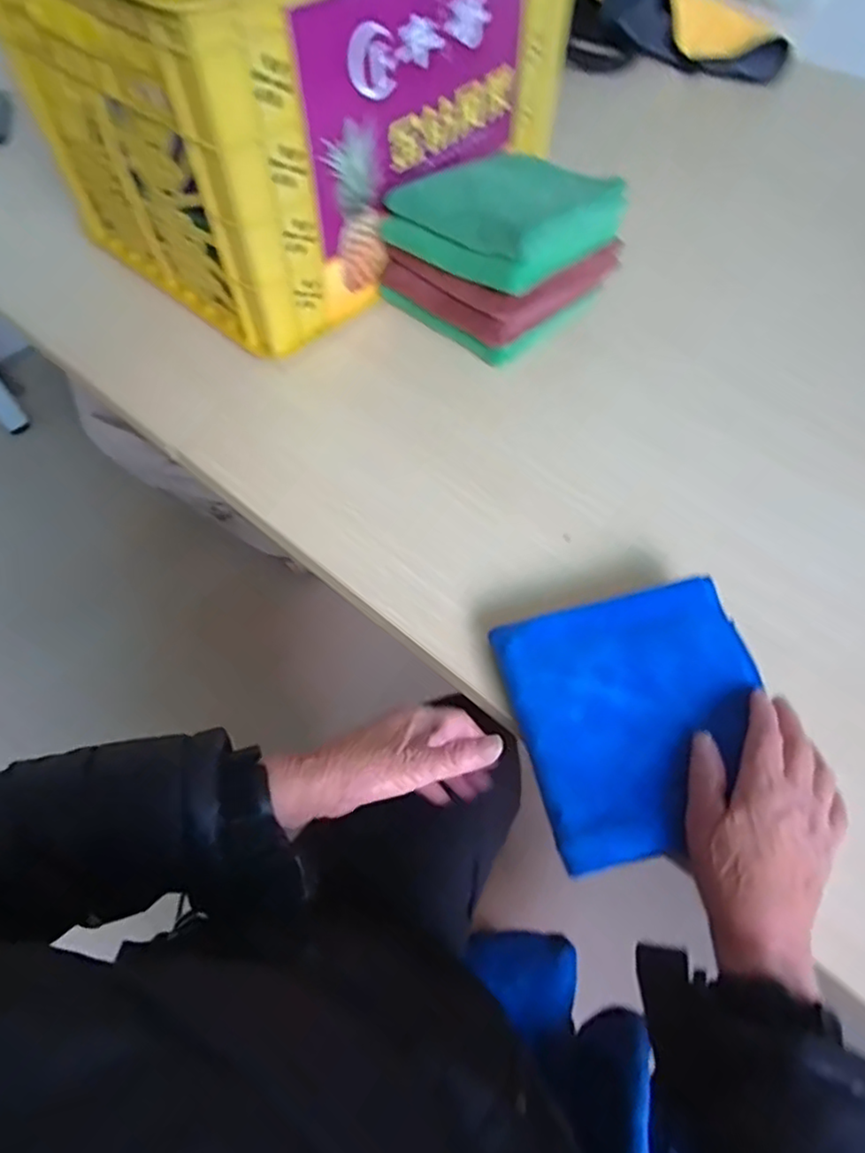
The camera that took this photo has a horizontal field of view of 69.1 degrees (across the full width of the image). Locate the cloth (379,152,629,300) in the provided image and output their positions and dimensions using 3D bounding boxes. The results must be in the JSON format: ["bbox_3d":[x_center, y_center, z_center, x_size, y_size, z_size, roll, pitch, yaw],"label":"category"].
[{"bbox_3d":[0.064,-0.348,0.586,0.168,0.059,0.156,38,66,22],"label":"cloth"}]

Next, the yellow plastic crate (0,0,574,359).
[{"bbox_3d":[-0.152,-0.556,0.691,0.444,0.274,0.490,38,66,22],"label":"yellow plastic crate"}]

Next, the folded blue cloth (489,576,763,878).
[{"bbox_3d":[0.141,0.088,0.415,0.166,0.012,0.165,-11,58,-6],"label":"folded blue cloth"}]

